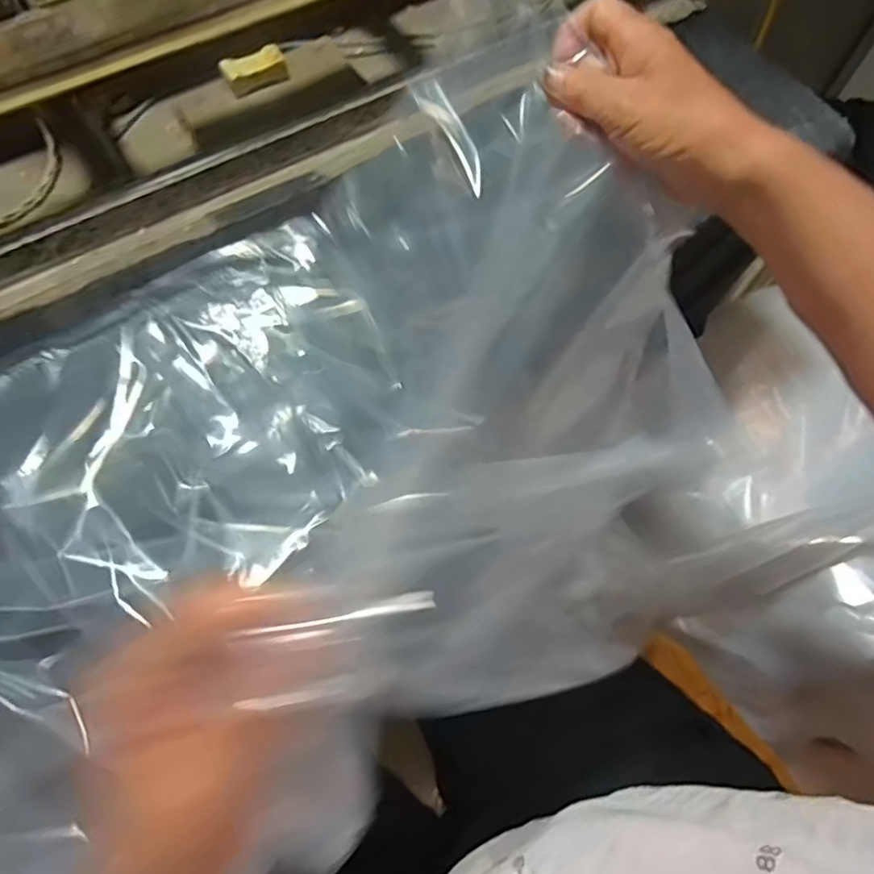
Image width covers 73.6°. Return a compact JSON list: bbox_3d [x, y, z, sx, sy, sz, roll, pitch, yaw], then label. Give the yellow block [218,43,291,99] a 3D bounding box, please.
[{"bbox_3d":[-0.149,-0.301,0.480,0.052,0.020,0.019,-27,69,-11],"label":"yellow block"}]

